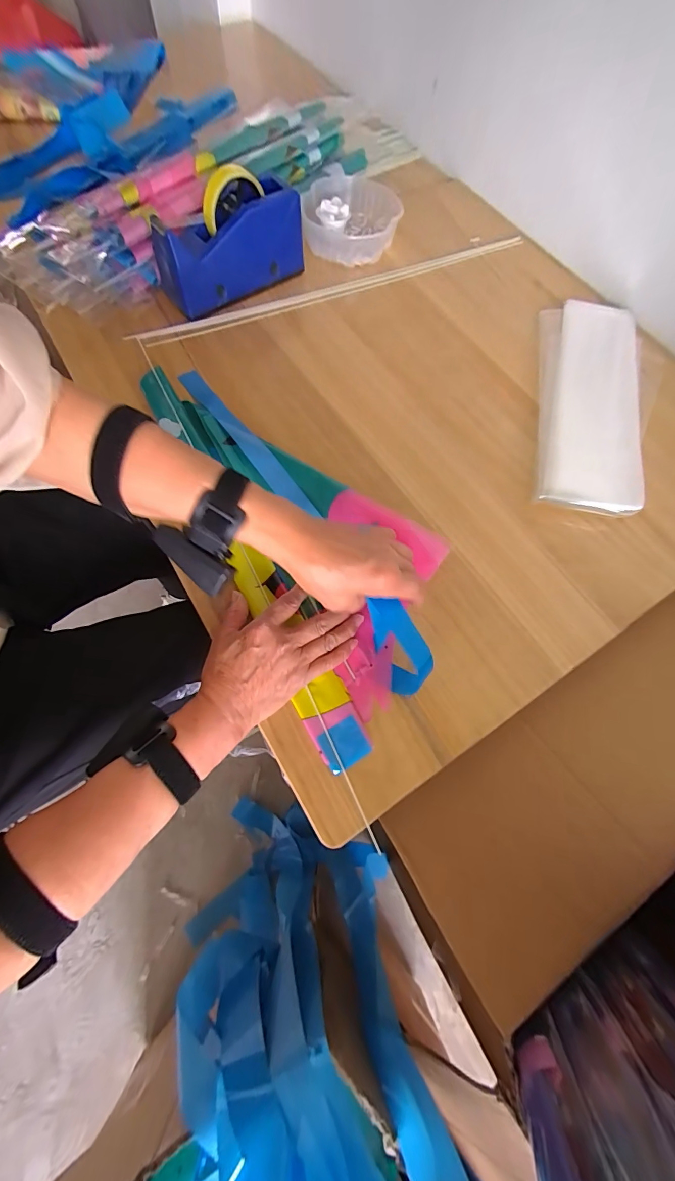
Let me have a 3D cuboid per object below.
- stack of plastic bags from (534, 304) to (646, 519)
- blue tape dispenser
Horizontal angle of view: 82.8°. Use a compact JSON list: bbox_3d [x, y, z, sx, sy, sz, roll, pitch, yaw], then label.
[{"bbox_3d":[0.335,-0.255,0.507,0.129,0.019,0.359,13,69,2],"label":"stack of plastic bags"},{"bbox_3d":[-0.148,-0.481,0.528,0.205,0.121,0.067,-33,74,-14],"label":"blue tape dispenser"}]

